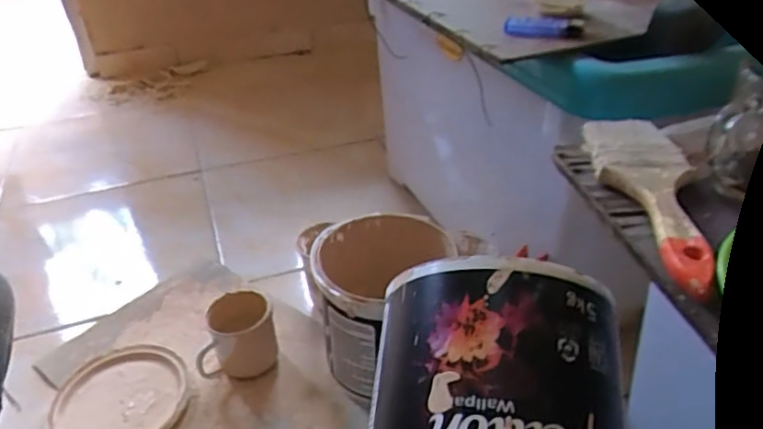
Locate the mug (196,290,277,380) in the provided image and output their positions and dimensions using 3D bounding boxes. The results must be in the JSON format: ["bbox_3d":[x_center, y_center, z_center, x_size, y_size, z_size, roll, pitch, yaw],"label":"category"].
[{"bbox_3d":[-0.198,0.168,0.828,0.102,0.090,0.084,-6,35,-7],"label":"mug"}]

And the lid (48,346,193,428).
[{"bbox_3d":[-0.345,0.248,0.799,0.167,0.017,0.174,1,34,0],"label":"lid"}]

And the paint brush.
[{"bbox_3d":[0.186,-0.017,0.410,0.060,0.015,0.206,2,34,2],"label":"paint brush"}]

